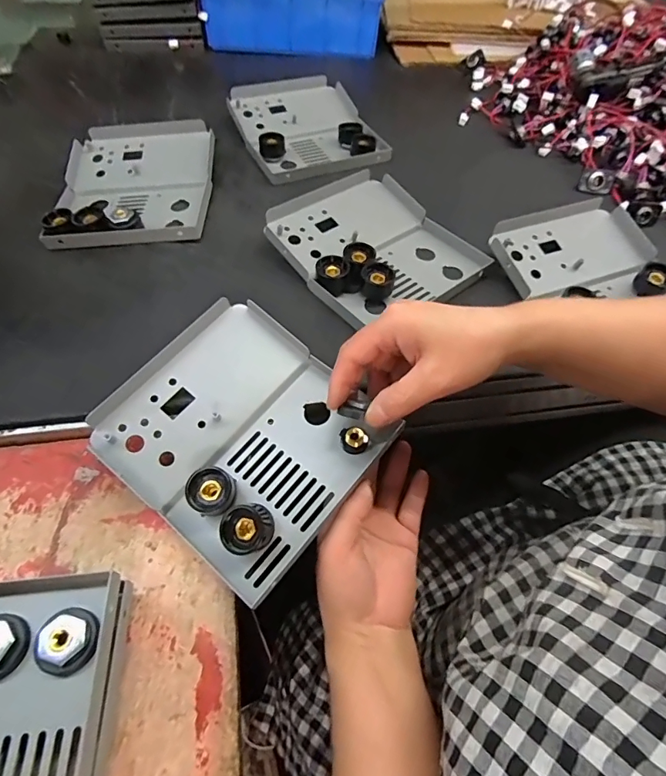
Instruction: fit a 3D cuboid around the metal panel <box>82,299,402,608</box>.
[{"bbox_3d":[-0.063,0.030,0.325,0.170,0.046,0.154,35,60,20],"label":"metal panel"}]

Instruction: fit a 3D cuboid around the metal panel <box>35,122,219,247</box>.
[{"bbox_3d":[-0.212,-0.224,0.482,0.159,0.032,0.188,0,55,-3],"label":"metal panel"}]

